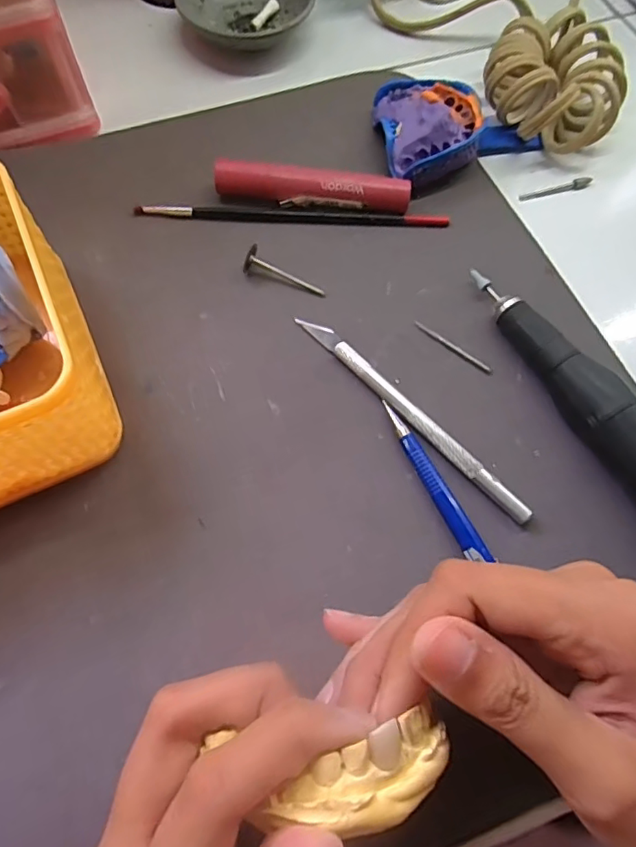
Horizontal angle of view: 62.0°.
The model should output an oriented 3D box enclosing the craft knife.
[{"bbox_3d":[0.041,-0.006,0.243,0.008,0.007,0.137,-40,72,-17],"label":"craft knife"}]

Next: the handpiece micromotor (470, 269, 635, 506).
[{"bbox_3d":[0.130,0.000,0.230,0.025,0.028,0.185,-25,69,-12],"label":"handpiece micromotor"}]

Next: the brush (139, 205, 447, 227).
[{"bbox_3d":[-0.014,-0.116,0.292,0.169,0.004,0.009,3,66,1],"label":"brush"}]

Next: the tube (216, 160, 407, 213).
[{"bbox_3d":[-0.003,-0.129,0.290,0.105,0.019,0.013,7,66,2],"label":"tube"}]

